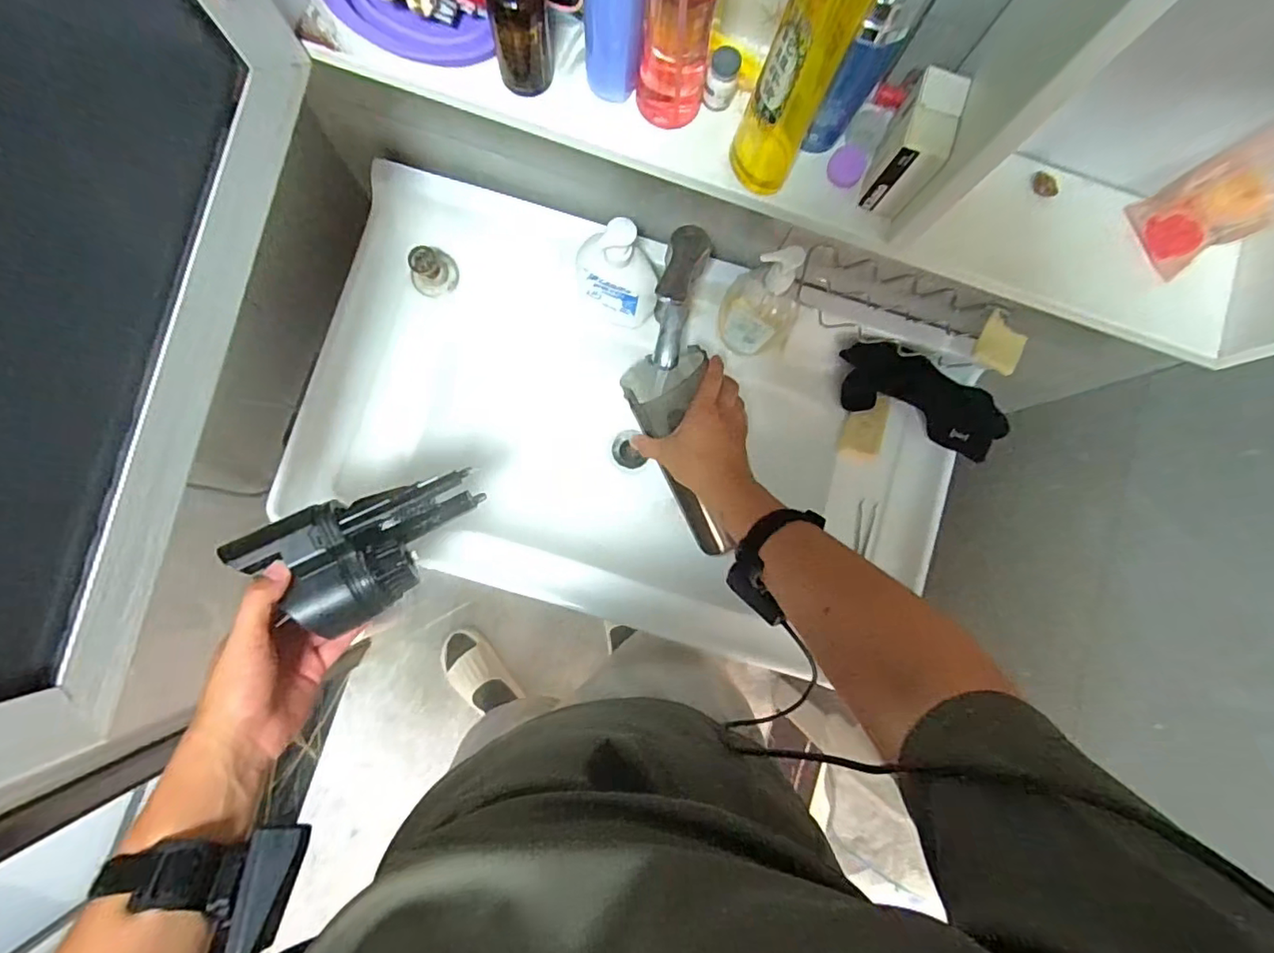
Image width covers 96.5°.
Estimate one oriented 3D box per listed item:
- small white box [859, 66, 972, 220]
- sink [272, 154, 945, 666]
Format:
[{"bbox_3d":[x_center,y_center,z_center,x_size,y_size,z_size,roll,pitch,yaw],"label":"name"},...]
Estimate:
[{"bbox_3d":[0.182,-0.218,0.379,0.033,0.064,0.057,23,85,0],"label":"small white box"},{"bbox_3d":[-0.006,-0.057,0.789,0.788,0.174,0.454,18,85,0],"label":"sink"}]

